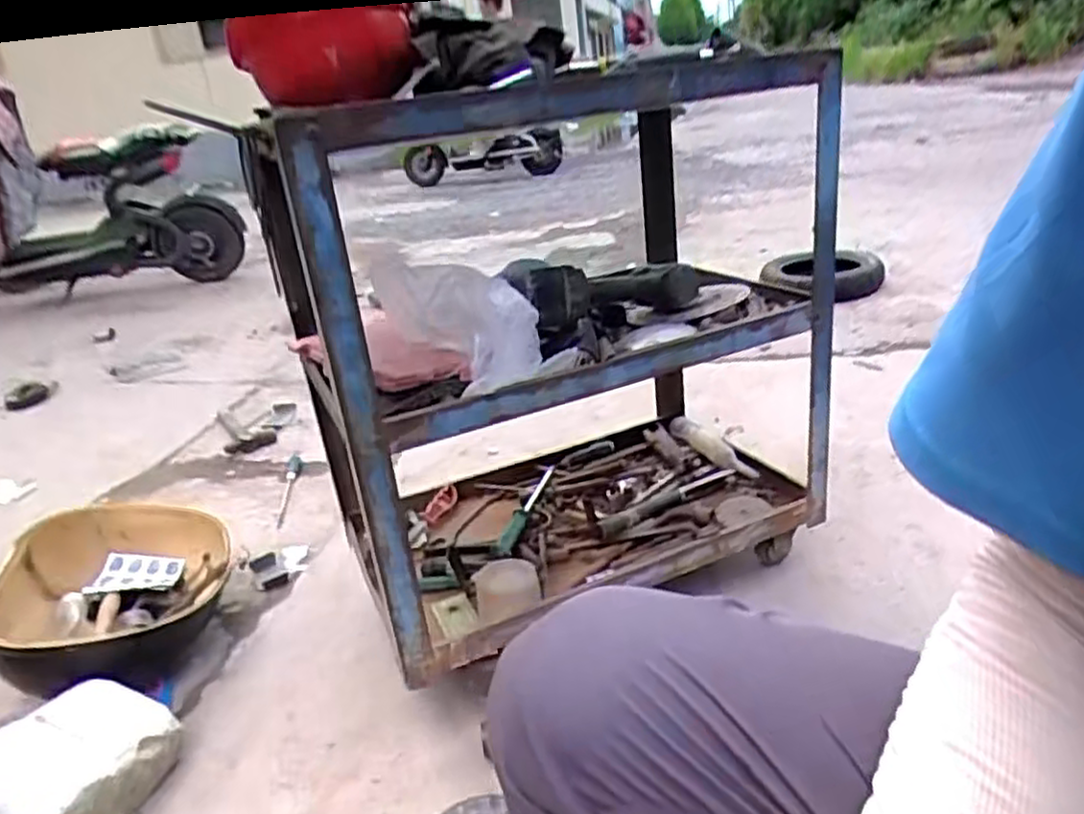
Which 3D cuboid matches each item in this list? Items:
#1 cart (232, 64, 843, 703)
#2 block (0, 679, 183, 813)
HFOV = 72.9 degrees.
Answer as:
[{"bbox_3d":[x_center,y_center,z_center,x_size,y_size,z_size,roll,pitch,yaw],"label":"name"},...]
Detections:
[{"bbox_3d":[0.023,-0.097,1.039,0.673,0.667,0.435,-18,26,-22],"label":"cart"},{"bbox_3d":[-0.574,0.448,0.896,0.151,0.129,0.227,2,26,21],"label":"block"}]

